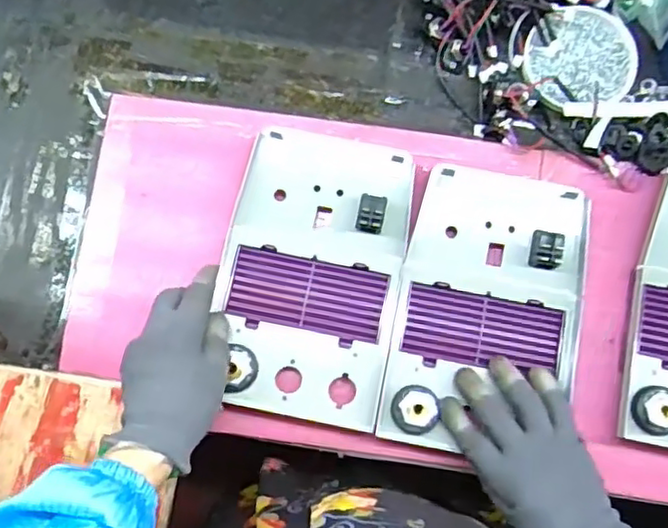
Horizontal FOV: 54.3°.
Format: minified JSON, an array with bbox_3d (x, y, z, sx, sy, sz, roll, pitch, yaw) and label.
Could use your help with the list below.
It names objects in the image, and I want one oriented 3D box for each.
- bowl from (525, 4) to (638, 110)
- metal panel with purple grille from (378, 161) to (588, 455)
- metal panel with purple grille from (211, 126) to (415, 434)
[{"bbox_3d":[0.222,-0.186,0.584,0.101,0.024,0.088,-13,82,-2],"label":"bowl"},{"bbox_3d":[0.131,0.037,0.544,0.149,0.030,0.231,10,83,4],"label":"metal panel with purple grille"},{"bbox_3d":[-0.019,0.008,0.549,0.146,0.024,0.233,10,83,4],"label":"metal panel with purple grille"}]

